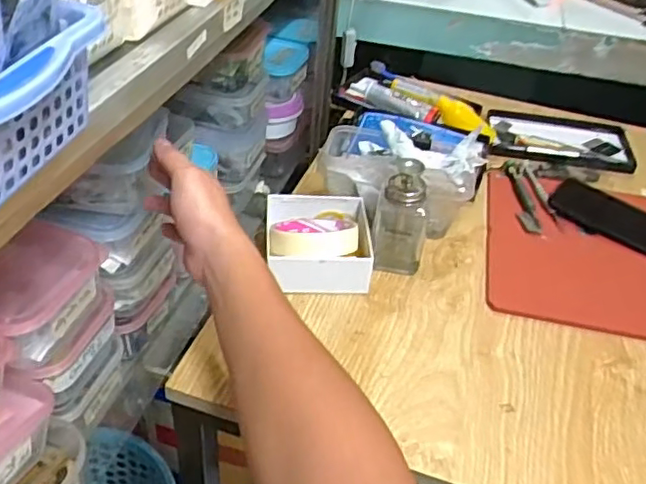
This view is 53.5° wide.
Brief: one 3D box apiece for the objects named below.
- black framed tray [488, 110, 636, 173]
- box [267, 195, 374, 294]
[{"bbox_3d":[0.312,-0.140,0.862,0.171,0.026,0.163,9,33,13],"label":"black framed tray"},{"bbox_3d":[-0.006,0.001,0.651,0.099,0.048,0.118,1,40,-6],"label":"box"}]

